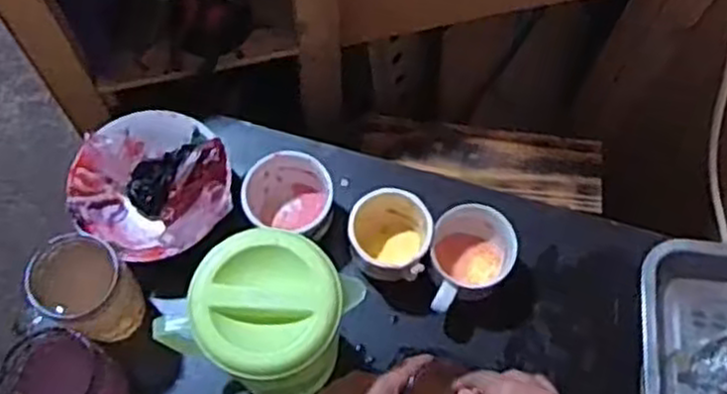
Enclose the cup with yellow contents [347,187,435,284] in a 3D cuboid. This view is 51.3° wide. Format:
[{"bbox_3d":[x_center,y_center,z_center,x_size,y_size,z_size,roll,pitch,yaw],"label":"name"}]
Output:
[{"bbox_3d":[0.028,0.036,0.735,0.075,0.073,0.082,0,69,1],"label":"cup with yellow contents"}]

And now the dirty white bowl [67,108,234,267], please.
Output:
[{"bbox_3d":[-0.204,-0.009,0.748,0.155,0.075,0.146,0,69,1],"label":"dirty white bowl"}]

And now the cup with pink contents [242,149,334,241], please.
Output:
[{"bbox_3d":[-0.071,0.003,0.754,0.083,0.069,0.077,0,69,1],"label":"cup with pink contents"}]

